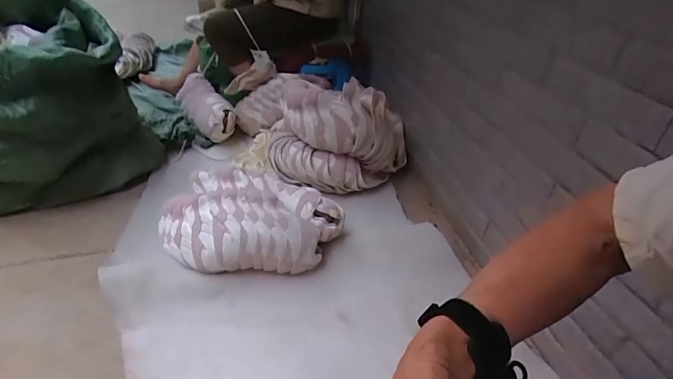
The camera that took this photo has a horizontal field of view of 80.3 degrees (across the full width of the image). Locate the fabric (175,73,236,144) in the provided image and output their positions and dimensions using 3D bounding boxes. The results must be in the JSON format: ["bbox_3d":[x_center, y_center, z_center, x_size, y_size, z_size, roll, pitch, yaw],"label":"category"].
[{"bbox_3d":[-0.519,-0.335,1.553,0.136,0.103,0.465,-17,43,-29],"label":"fabric"}]

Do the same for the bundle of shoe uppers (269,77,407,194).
[{"bbox_3d":[0.008,-0.171,1.239,0.436,0.269,0.276,8,36,0],"label":"bundle of shoe uppers"}]

